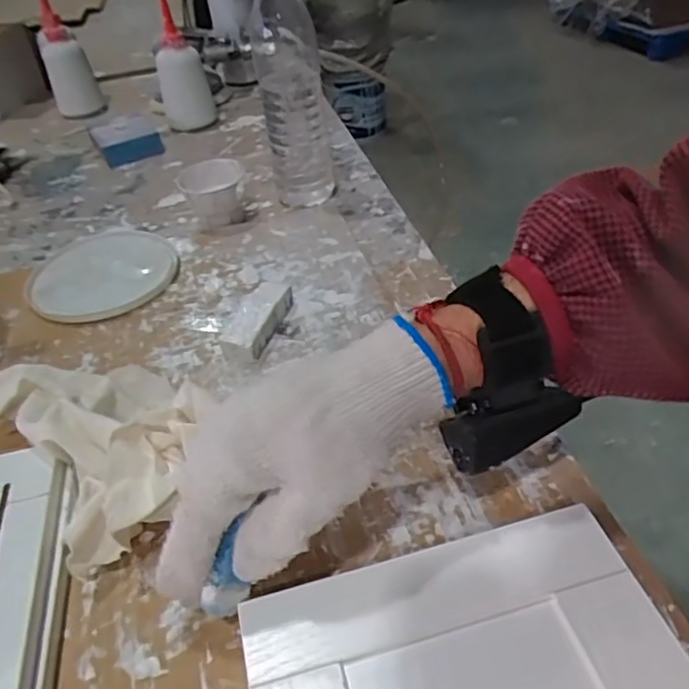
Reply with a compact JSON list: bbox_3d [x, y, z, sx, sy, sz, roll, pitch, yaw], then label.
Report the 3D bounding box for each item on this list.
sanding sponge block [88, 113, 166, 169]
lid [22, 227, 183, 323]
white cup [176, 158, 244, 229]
[{"bbox_3d":[-0.267,-0.256,0.777,0.073,0.027,0.096,-23,43,-19],"label":"sanding sponge block"},{"bbox_3d":[-0.211,-0.066,0.550,0.120,0.013,0.137,-20,42,-16],"label":"lid"},{"bbox_3d":[-0.124,-0.142,0.604,0.060,0.049,0.061,-4,40,3],"label":"white cup"}]

